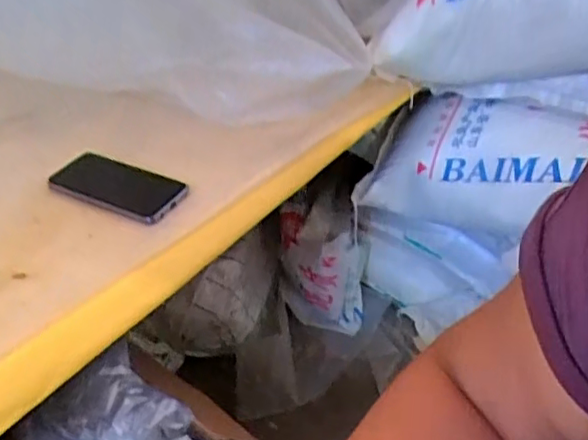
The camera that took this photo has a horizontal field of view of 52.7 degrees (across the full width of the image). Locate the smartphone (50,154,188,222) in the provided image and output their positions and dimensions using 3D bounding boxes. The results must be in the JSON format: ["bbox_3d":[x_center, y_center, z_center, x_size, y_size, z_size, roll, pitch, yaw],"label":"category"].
[{"bbox_3d":[-0.214,-0.043,0.721,0.157,0.016,0.088,18,41,20],"label":"smartphone"}]

